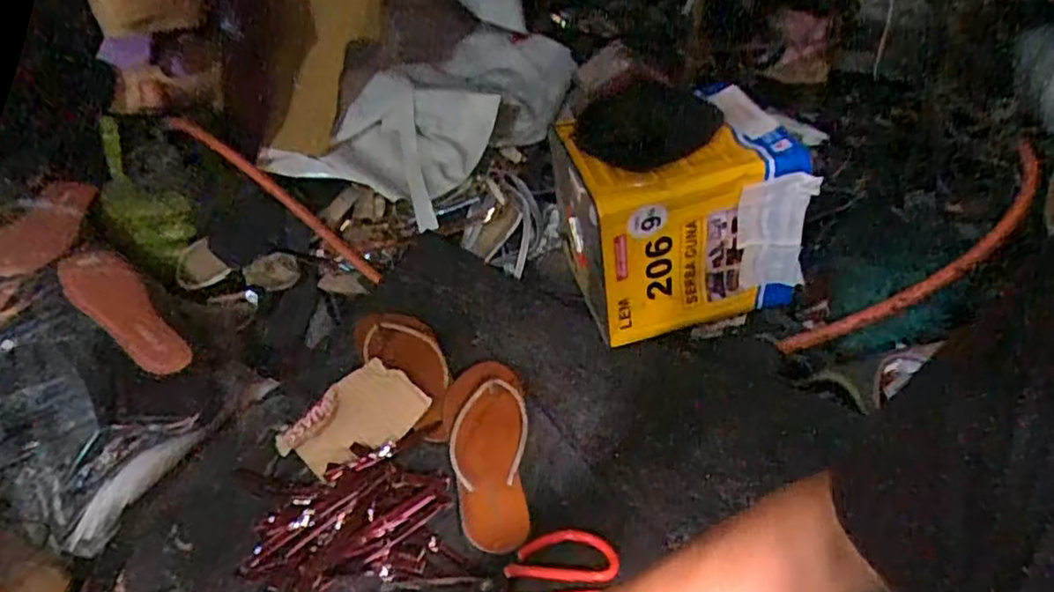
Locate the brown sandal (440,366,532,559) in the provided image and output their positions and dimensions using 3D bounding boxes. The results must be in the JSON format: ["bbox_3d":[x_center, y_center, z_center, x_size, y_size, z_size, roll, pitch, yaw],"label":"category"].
[{"bbox_3d":[-0.044,0.170,0.741,0.096,0.040,0.230,-8,51,0],"label":"brown sandal"}]

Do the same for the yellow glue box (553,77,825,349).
[{"bbox_3d":[0.202,-0.098,0.887,0.288,0.251,0.192,-8,37,-6],"label":"yellow glue box"}]

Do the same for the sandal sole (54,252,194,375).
[{"bbox_3d":[-0.521,0.018,0.855,0.210,0.027,0.076,44,53,7],"label":"sandal sole"}]

